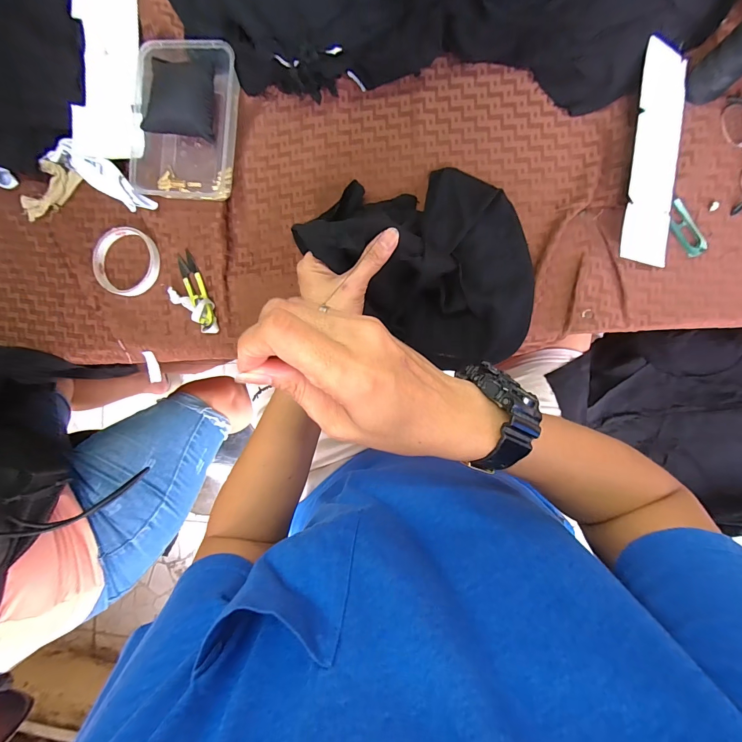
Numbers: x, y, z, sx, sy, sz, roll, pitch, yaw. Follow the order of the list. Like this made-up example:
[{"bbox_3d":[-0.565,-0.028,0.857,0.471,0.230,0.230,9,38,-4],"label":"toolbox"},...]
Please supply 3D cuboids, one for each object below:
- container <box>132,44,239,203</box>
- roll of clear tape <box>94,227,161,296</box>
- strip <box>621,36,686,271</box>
[{"bbox_3d":[-0.226,-0.301,0.410,0.123,0.037,0.171,7,91,6],"label":"container"},{"bbox_3d":[-0.313,-0.139,0.438,0.086,0.009,0.083,0,91,6],"label":"roll of clear tape"},{"bbox_3d":[0.318,-0.237,0.382,0.069,0.006,0.226,4,93,-20],"label":"strip"}]

